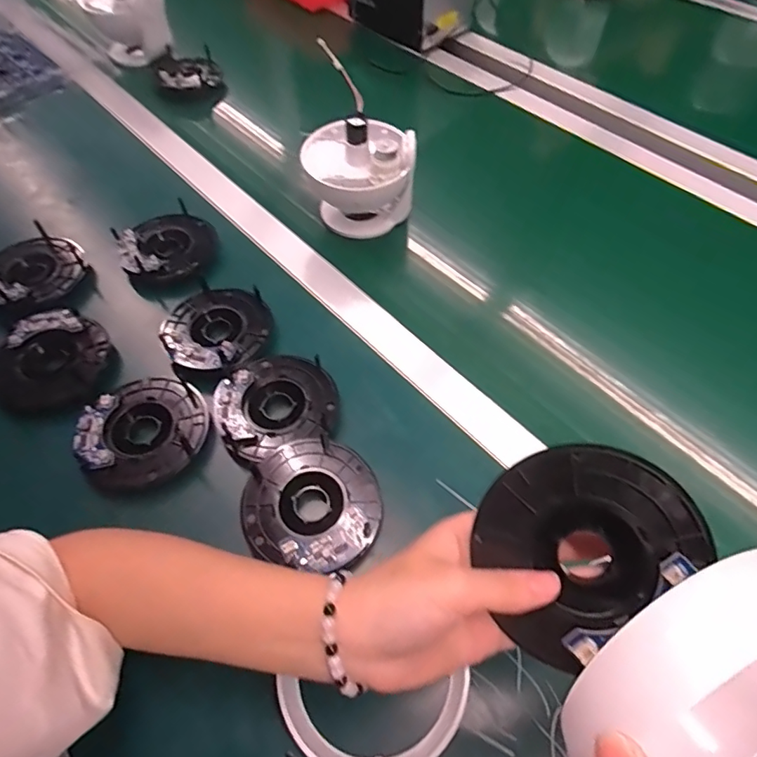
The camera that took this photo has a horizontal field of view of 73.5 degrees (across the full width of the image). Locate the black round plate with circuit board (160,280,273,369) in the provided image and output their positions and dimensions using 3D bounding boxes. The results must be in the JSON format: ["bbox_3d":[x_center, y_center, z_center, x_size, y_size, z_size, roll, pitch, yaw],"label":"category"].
[{"bbox_3d":[-0.153,-0.051,0.470,0.095,0.013,0.097,0,56,1],"label":"black round plate with circuit board"}]

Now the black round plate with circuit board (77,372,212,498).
[{"bbox_3d":[-0.190,0.041,0.410,0.090,0.012,0.100,27,61,17],"label":"black round plate with circuit board"}]

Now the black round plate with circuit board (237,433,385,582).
[{"bbox_3d":[-0.049,0.094,0.382,0.101,0.017,0.097,0,56,1],"label":"black round plate with circuit board"}]

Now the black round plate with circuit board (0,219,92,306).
[{"bbox_3d":[-0.350,-0.108,0.510,0.096,0.026,0.096,0,56,1],"label":"black round plate with circuit board"}]

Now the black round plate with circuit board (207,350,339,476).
[{"bbox_3d":[-0.088,0.019,0.428,0.098,0.017,0.098,0,56,1],"label":"black round plate with circuit board"}]

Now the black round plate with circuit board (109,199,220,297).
[{"bbox_3d":[-0.222,-0.141,0.534,0.094,0.035,0.107,-22,59,-13],"label":"black round plate with circuit board"}]

